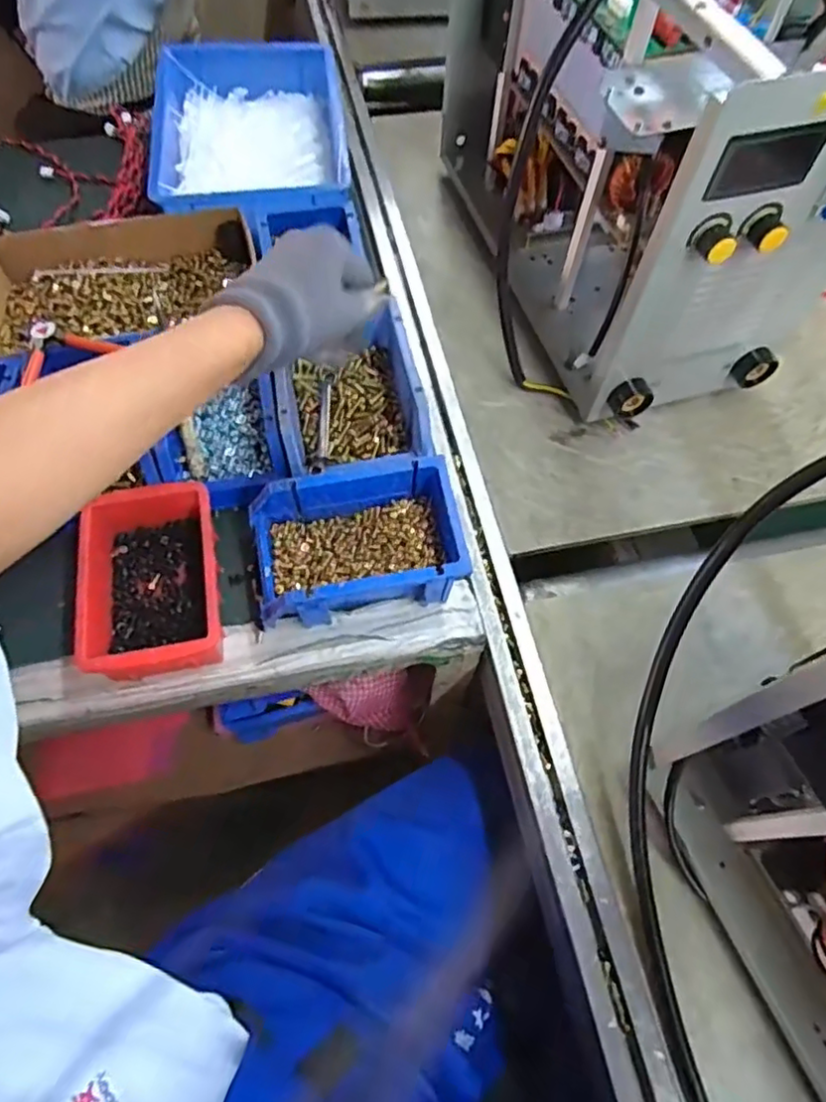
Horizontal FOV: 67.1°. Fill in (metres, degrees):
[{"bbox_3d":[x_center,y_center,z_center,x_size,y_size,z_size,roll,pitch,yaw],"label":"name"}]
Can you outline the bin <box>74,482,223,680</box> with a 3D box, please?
[{"bbox_3d":[-0.201,0.025,0.491,0.103,0.057,0.156,-8,64,-5],"label":"bin"}]

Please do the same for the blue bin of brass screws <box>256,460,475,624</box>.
[{"bbox_3d":[-0.046,-0.006,0.500,0.152,0.079,0.109,-8,64,-5],"label":"blue bin of brass screws"}]

